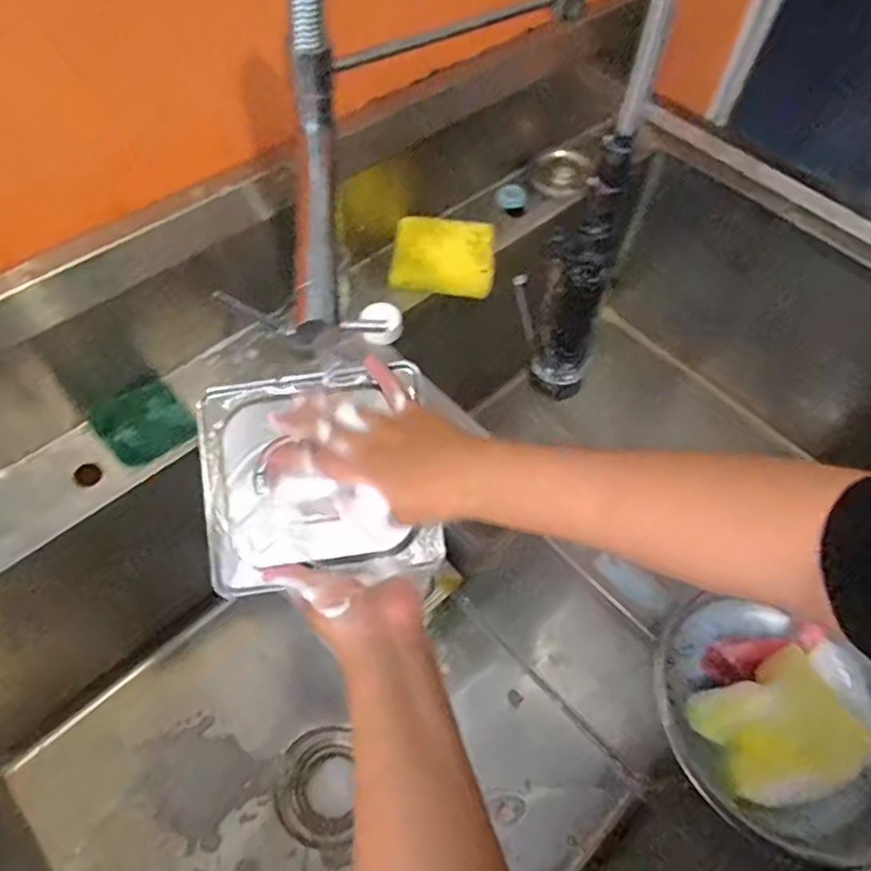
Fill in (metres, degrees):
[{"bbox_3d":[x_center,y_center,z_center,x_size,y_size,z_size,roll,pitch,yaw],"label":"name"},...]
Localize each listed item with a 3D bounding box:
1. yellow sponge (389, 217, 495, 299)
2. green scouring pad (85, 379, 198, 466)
[{"bbox_3d":[0.009,-0.195,0.695,0.110,0.015,0.080,5,98,-9],"label":"yellow sponge"},{"bbox_3d":[-0.271,-0.012,0.595,0.074,0.005,0.068,-39,102,-27],"label":"green scouring pad"}]

